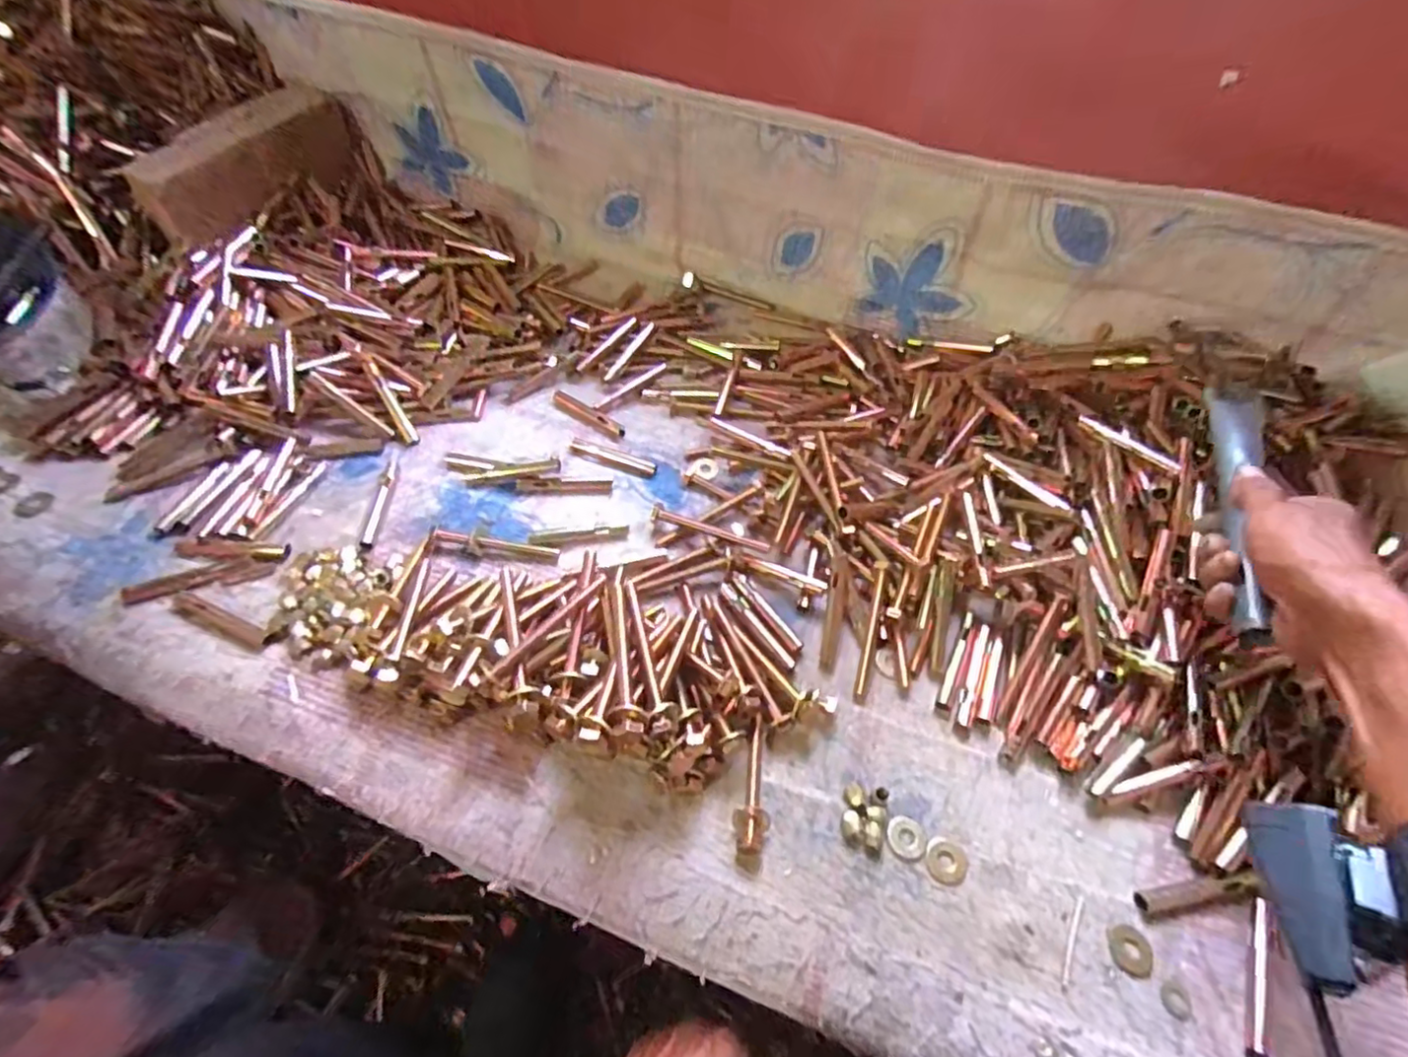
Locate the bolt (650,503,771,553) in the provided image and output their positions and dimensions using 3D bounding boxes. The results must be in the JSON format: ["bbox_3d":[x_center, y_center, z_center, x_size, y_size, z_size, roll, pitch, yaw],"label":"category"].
[{"bbox_3d":[0.005,0.002,0.520,0.101,0.015,0.012,19,55,9],"label":"bolt"}]

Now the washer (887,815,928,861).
[{"bbox_3d":[0.130,0.196,0.402,0.025,0.004,0.026,2,54,-3],"label":"washer"}]

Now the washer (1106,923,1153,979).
[{"bbox_3d":[0.253,0.250,0.374,0.024,0.004,0.026,2,54,-3],"label":"washer"}]

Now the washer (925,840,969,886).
[{"bbox_3d":[0.154,0.211,0.399,0.026,0.004,0.025,2,54,-3],"label":"washer"}]

